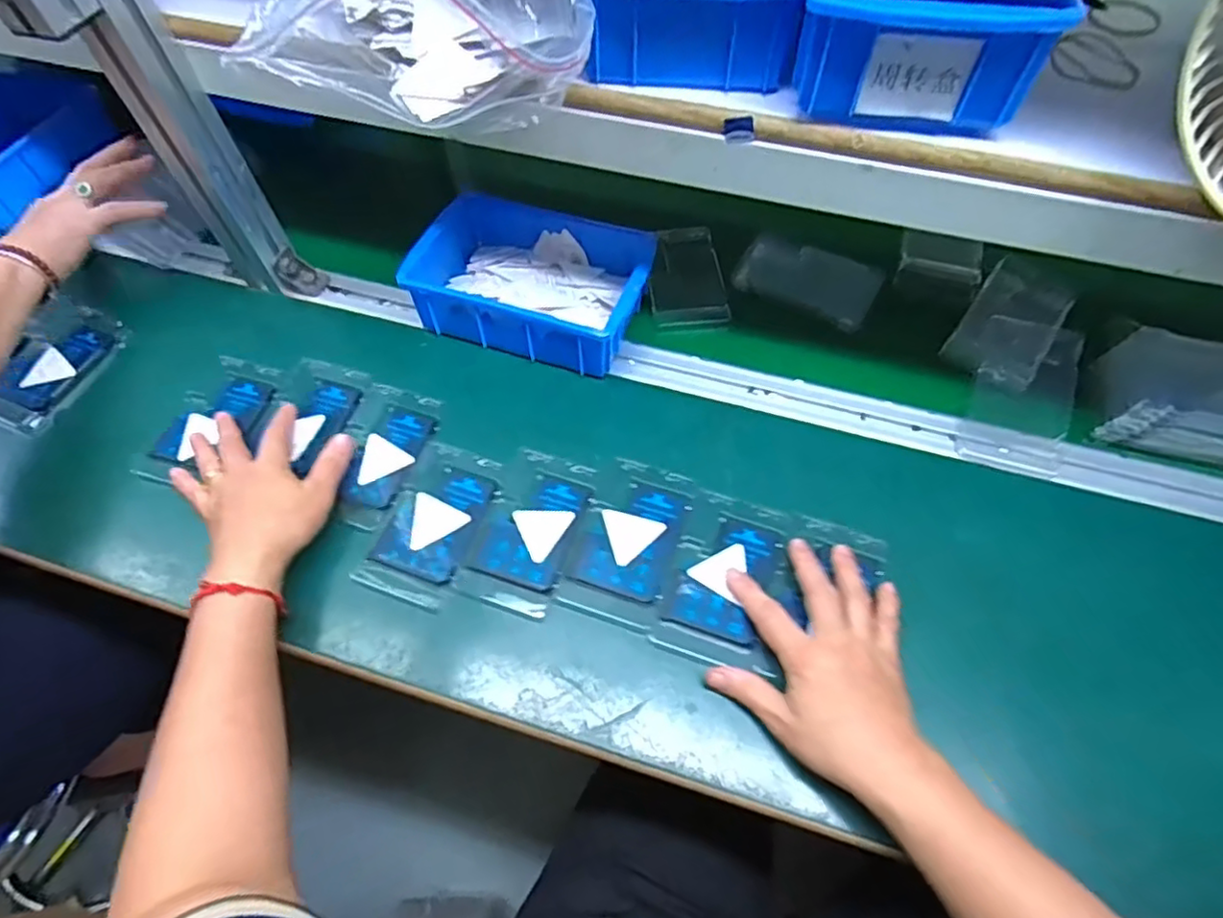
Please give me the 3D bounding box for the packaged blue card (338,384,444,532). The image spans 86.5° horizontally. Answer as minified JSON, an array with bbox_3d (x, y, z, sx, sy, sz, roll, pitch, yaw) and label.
[{"bbox_3d":[-0.183,-0.004,0.536,0.064,0.006,0.130,4,58,3],"label":"packaged blue card"}]

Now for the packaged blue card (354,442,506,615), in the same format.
[{"bbox_3d":[-0.135,0.049,0.503,0.073,0.006,0.126,19,64,11],"label":"packaged blue card"}]

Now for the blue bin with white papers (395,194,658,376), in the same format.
[{"bbox_3d":[-0.068,-0.164,0.591,0.200,0.062,0.141,16,65,10],"label":"blue bin with white papers"}]

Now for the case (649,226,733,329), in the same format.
[{"bbox_3d":[0.072,-0.179,0.636,0.072,0.019,0.121,-7,58,-4],"label":"case"}]

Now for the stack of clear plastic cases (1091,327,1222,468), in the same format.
[{"bbox_3d":[0.465,-0.045,0.516,0.135,0.091,0.077,19,65,11],"label":"stack of clear plastic cases"}]

